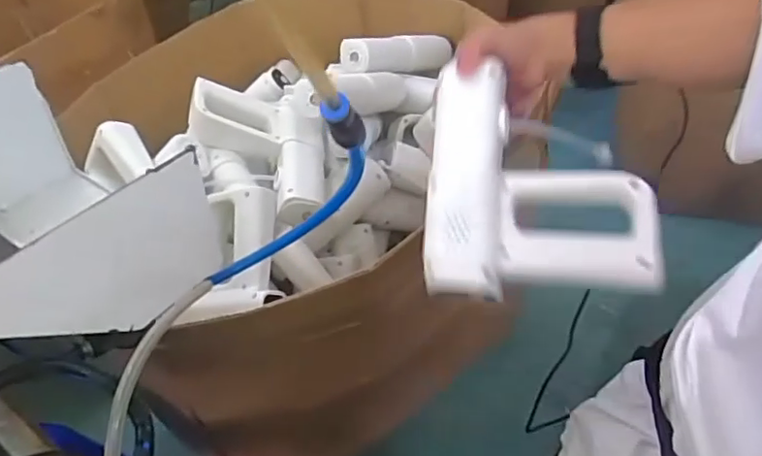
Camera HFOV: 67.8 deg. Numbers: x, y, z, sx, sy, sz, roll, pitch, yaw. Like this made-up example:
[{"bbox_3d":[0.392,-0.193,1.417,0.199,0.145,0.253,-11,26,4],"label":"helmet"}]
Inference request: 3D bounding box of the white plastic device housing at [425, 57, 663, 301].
[{"bbox_3d":[0.135,-0.038,0.492,0.177,0.063,0.196,1,78,18],"label":"white plastic device housing"}]

